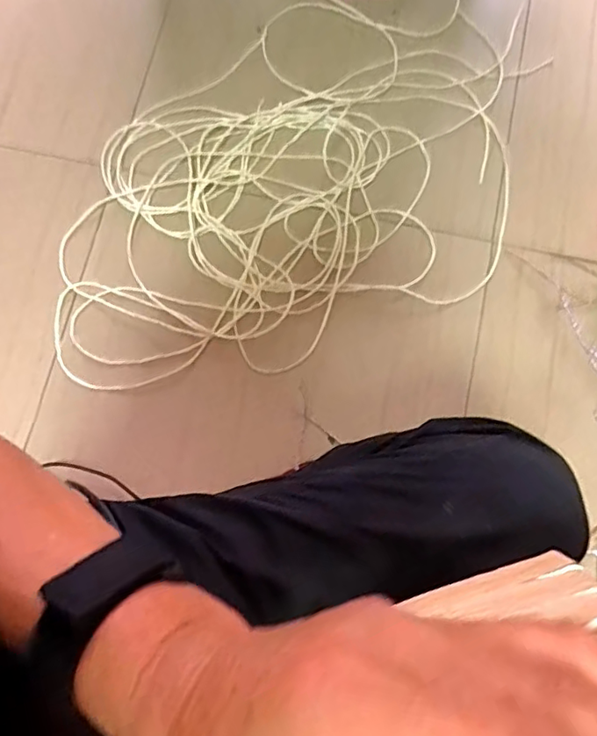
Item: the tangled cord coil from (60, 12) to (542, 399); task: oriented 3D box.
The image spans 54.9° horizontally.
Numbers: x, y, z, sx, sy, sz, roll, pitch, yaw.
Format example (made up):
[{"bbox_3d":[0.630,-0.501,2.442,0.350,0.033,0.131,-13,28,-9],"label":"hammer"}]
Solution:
[{"bbox_3d":[0.009,-0.287,0.911,0.765,0.057,0.528,-10,78,-3],"label":"tangled cord coil"}]

